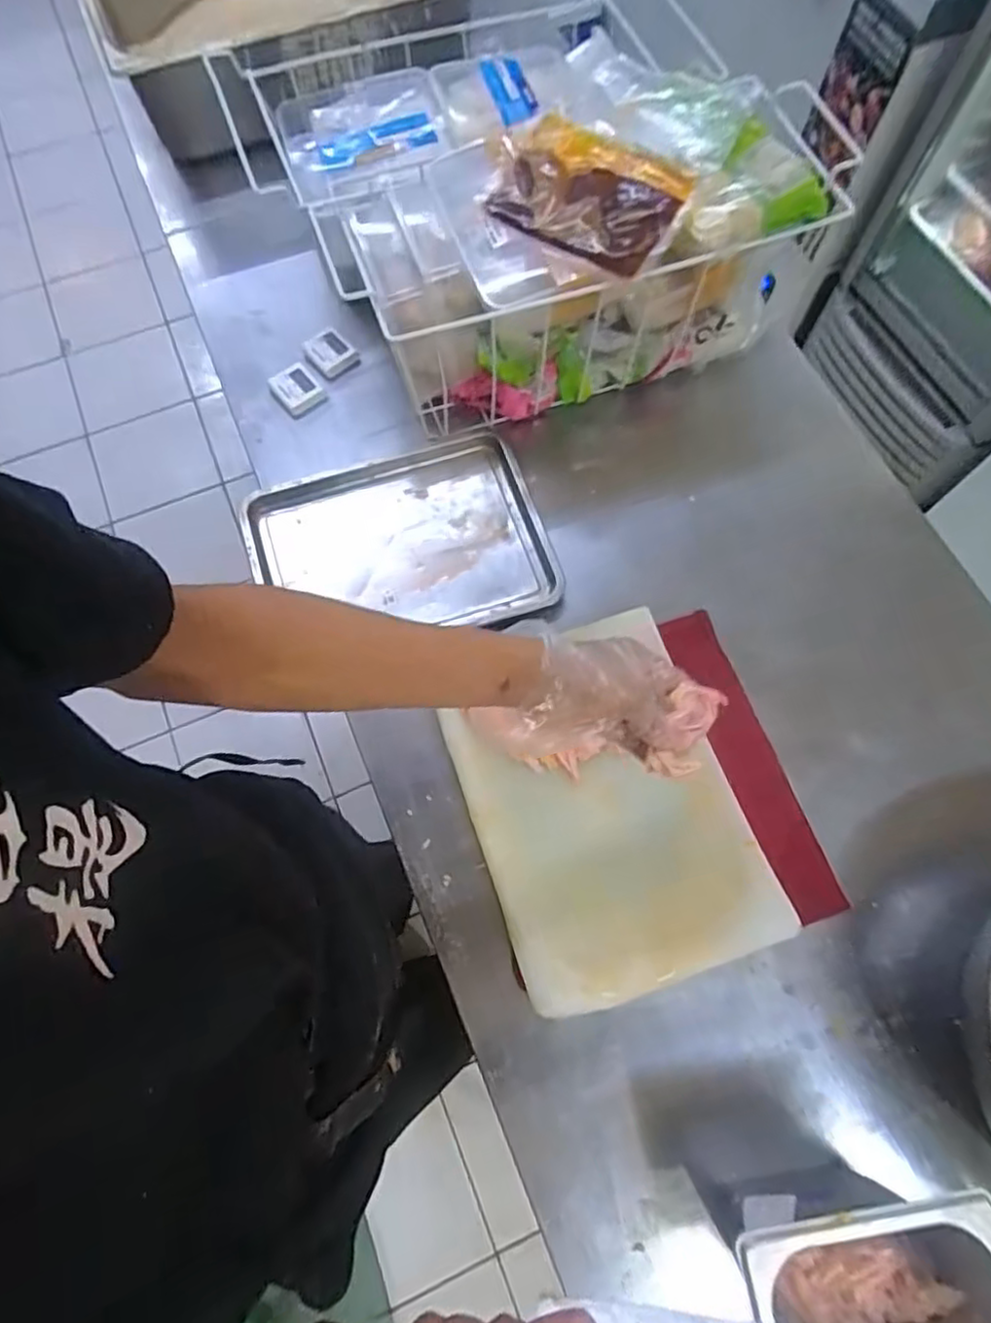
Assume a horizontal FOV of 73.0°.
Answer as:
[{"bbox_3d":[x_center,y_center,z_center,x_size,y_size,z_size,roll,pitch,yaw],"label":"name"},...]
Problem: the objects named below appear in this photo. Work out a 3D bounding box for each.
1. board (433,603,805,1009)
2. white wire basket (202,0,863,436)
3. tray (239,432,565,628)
[{"bbox_3d":[0.101,0.134,0.651,0.245,0.032,0.337,-19,71,-6],"label":"board"},{"bbox_3d":[0.023,-0.576,0.825,0.521,0.250,0.570,-22,65,5],"label":"white wire basket"},{"bbox_3d":[-0.109,-0.128,0.765,0.326,0.035,0.225,-13,71,-4],"label":"tray"}]

